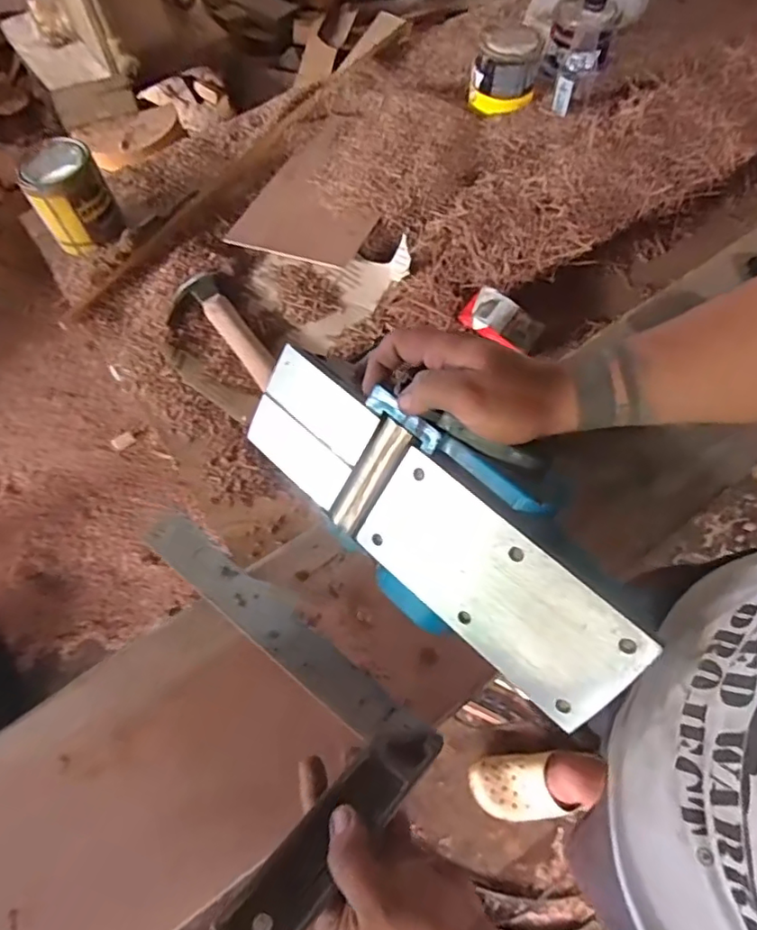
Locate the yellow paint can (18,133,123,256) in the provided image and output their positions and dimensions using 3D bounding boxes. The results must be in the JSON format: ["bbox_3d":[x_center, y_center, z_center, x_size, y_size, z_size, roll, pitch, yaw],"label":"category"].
[{"bbox_3d":[-0.431,-0.375,0.796,0.096,0.111,0.095,-1,63,2],"label":"yellow paint can"}]

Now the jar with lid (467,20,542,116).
[{"bbox_3d":[0.197,-0.613,0.878,0.103,0.088,0.083,7,64,6],"label":"jar with lid"}]

